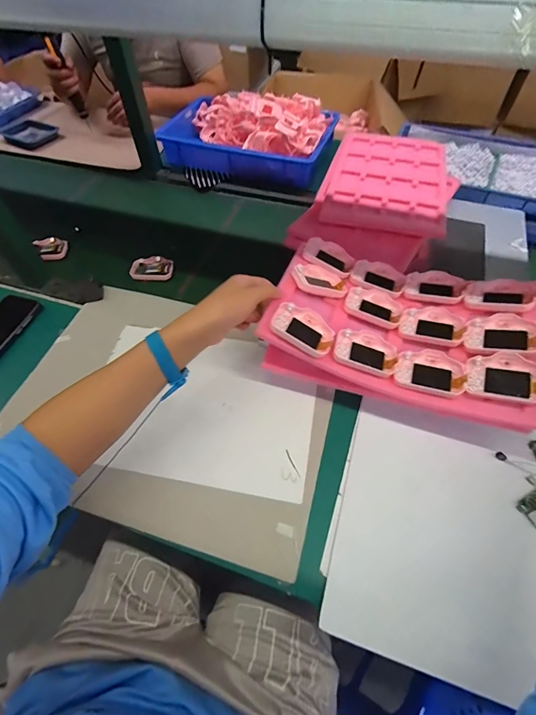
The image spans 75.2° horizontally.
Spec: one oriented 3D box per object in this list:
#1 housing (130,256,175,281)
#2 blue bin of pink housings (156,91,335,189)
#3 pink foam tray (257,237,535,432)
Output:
[{"bbox_3d":[-0.238,-0.185,0.725,0.084,0.020,0.060,4,56,4],"label":"housing"},{"bbox_3d":[-0.058,-0.592,0.939,0.434,0.140,0.282,14,57,11],"label":"blue bin of pink housings"},{"bbox_3d":[0.190,-0.056,0.490,0.346,0.059,0.230,17,58,13],"label":"pink foam tray"}]

